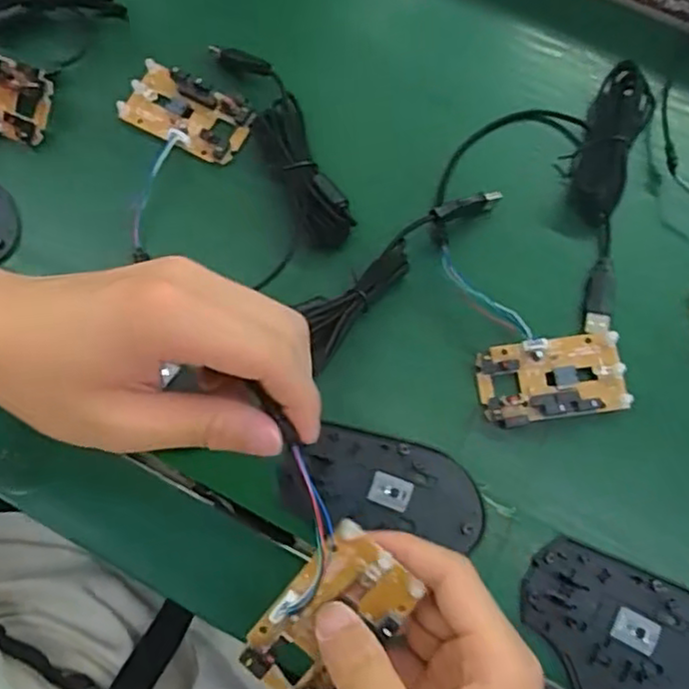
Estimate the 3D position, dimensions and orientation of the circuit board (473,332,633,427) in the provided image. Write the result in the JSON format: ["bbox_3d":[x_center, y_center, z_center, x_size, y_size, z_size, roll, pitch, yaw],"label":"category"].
[{"bbox_3d":[0.116,0.019,0.369,0.078,0.016,0.046,-9,79,-2],"label":"circuit board"}]

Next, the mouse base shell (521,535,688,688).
[{"bbox_3d":[0.145,0.153,0.341,0.111,0.006,0.072,28,80,5],"label":"mouse base shell"}]

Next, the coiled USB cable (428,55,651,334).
[{"bbox_3d":[0.116,-0.097,0.394,0.111,0.024,0.184,16,79,3],"label":"coiled USB cable"}]

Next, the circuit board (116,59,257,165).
[{"bbox_3d":[-0.100,-0.145,0.413,0.079,0.012,0.044,27,80,5],"label":"circuit board"}]

